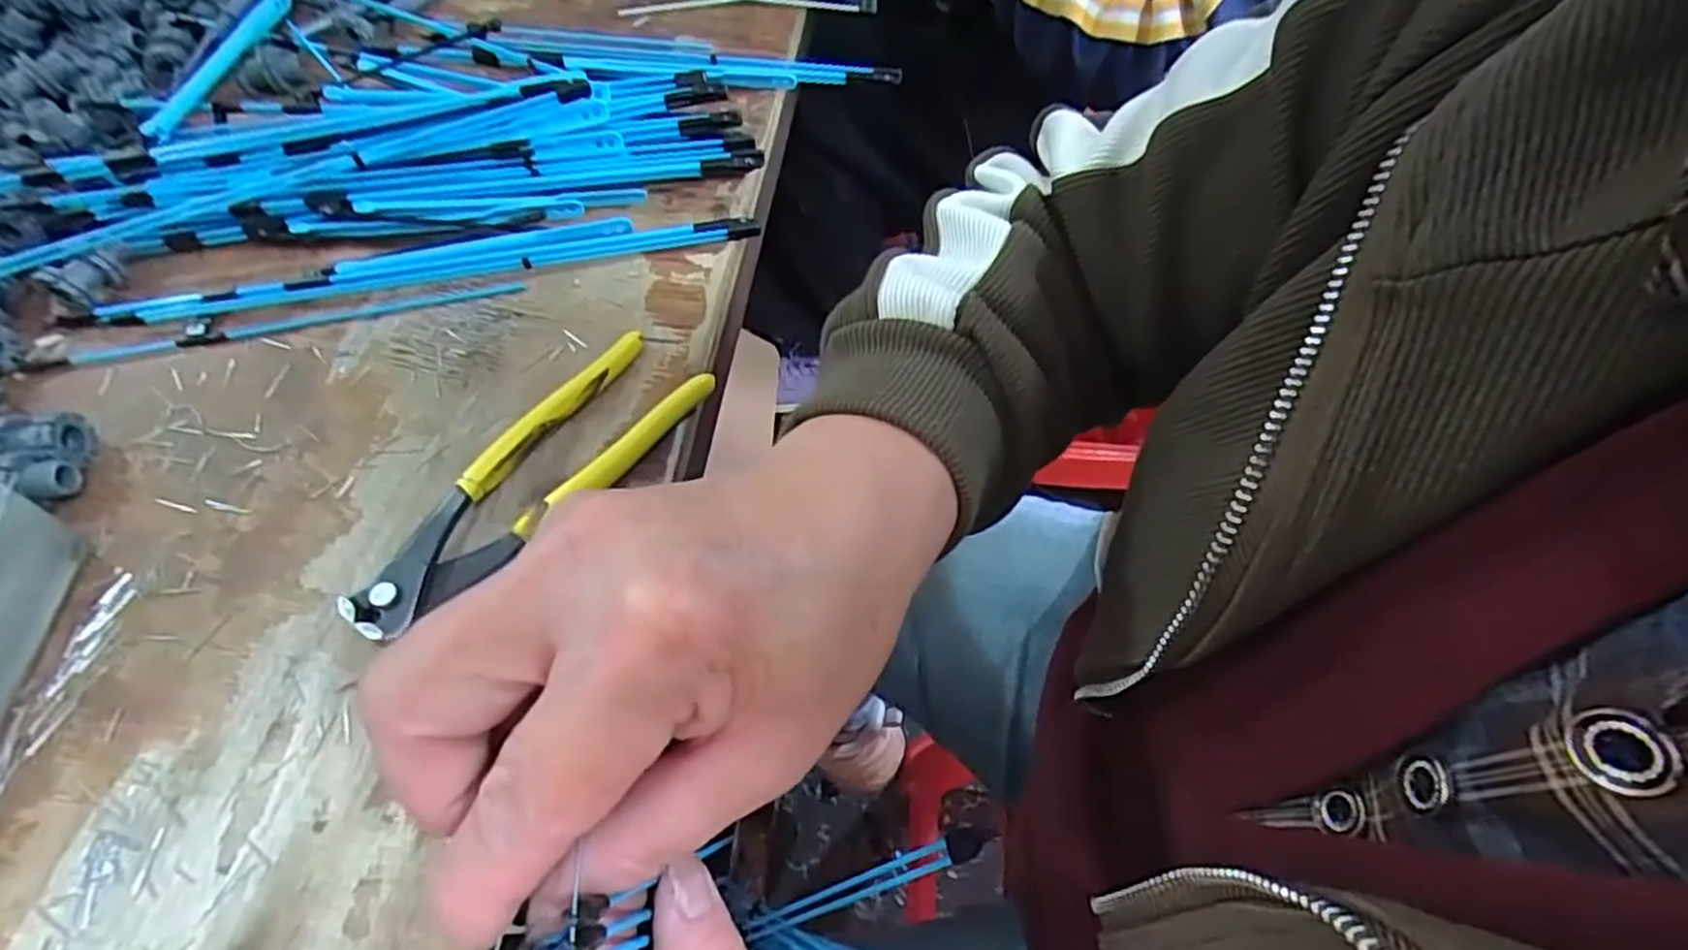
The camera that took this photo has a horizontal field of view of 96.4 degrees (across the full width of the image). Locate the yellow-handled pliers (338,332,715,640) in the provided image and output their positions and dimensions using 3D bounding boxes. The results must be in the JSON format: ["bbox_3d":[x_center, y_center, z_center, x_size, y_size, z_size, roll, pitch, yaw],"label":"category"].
[{"bbox_3d":[-0.125,0.003,0.311,0.049,0.017,0.160,32,62,18],"label":"yellow-handled pliers"}]

